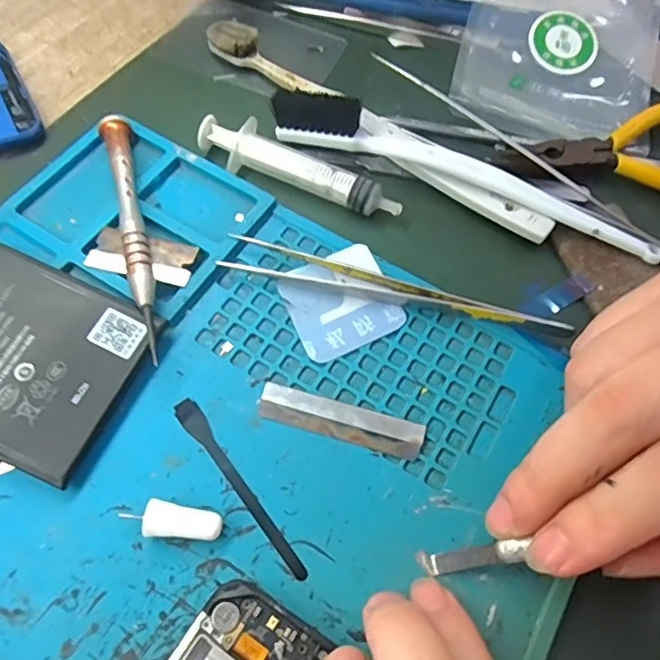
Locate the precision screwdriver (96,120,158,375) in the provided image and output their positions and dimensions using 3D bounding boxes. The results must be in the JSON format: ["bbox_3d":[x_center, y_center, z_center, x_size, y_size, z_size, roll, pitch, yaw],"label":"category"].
[{"bbox_3d":[-0.074,-0.038,0.218,0.011,0.011,0.114,-15,65,-11],"label":"precision screwdriver"}]

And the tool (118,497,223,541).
[{"bbox_3d":[-0.048,0.059,0.175,0.028,0.009,0.011,11,63,2],"label":"tool"}]

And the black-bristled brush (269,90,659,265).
[{"bbox_3d":[0.056,-0.068,0.238,0.168,0.020,0.018,21,64,8],"label":"black-bristled brush"}]

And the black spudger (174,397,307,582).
[{"bbox_3d":[-0.029,0.049,0.184,0.008,0.004,0.070,-36,70,-19],"label":"black spudger"}]

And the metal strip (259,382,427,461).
[{"bbox_3d":[0.004,0.031,0.196,0.057,0.004,0.013,16,63,5],"label":"metal strip"}]

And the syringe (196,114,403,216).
[{"bbox_3d":[-0.013,-0.068,0.239,0.089,0.013,0.017,23,64,9],"label":"syringe"}]

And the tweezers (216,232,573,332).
[{"bbox_3d":[0.024,-0.019,0.218,0.129,0.009,0.019,12,63,3],"label":"tweezers"}]

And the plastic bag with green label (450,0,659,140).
[{"bbox_3d":[0.120,-0.163,0.280,0.094,0.031,0.160,19,63,6],"label":"plastic bag with green label"}]

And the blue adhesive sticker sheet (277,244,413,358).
[{"bbox_3d":[0.004,-0.012,0.217,0.041,0.004,0.038,-23,66,-14],"label":"blue adhesive sticker sheet"}]

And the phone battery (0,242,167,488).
[{"bbox_3d":[-0.111,0.004,0.191,0.086,0.004,0.064,25,66,1],"label":"phone battery"}]

